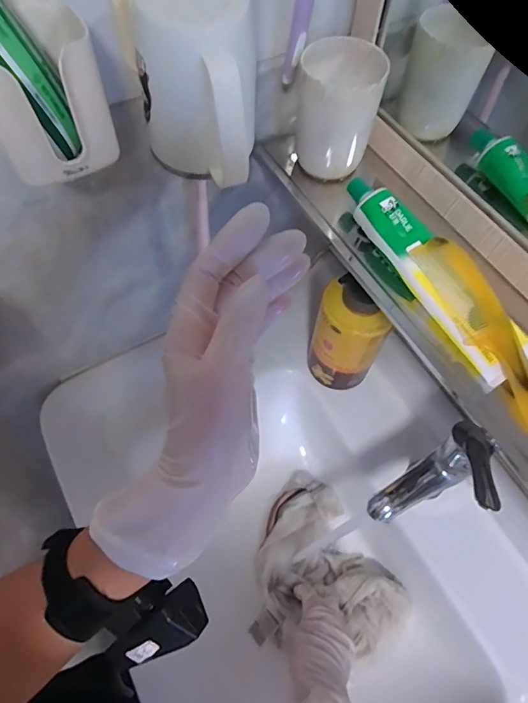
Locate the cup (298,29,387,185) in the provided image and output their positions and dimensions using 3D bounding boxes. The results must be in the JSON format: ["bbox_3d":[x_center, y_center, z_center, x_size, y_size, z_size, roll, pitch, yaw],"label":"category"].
[{"bbox_3d":[0.064,-0.221,0.420,0.072,0.097,0.075,6,62,1],"label":"cup"}]

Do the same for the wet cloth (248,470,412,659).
[{"bbox_3d":[0.095,0.289,0.629,0.196,0.050,0.214,7,62,2],"label":"wet cloth"}]

